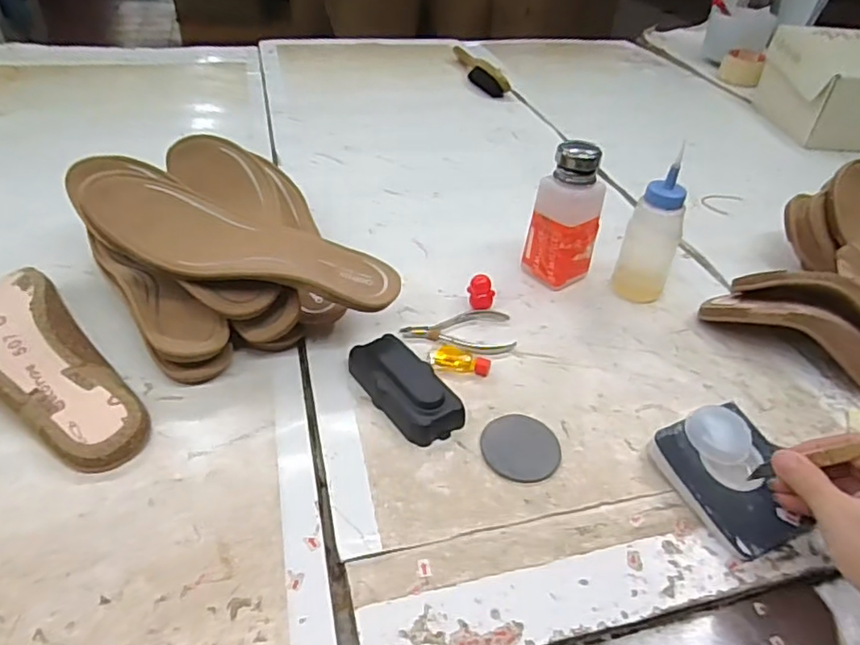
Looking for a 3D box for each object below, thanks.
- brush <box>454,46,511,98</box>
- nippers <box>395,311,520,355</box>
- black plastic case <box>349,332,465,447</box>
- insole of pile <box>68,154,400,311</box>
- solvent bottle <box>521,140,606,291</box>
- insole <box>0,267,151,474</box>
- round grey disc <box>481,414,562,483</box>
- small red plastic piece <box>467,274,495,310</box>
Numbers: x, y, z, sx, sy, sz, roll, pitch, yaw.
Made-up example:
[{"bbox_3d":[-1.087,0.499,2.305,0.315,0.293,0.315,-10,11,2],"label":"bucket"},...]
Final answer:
[{"bbox_3d":[0.083,-0.475,1.085,0.043,0.034,0.217,-10,42,-16],"label":"brush"},{"bbox_3d":[0.026,0.008,0.532,0.101,0.005,0.057,-2,40,-7],"label":"nippers"},{"bbox_3d":[-0.021,0.048,0.463,0.049,0.026,0.106,-21,46,-27],"label":"black plastic case"},{"bbox_3d":[-0.152,-0.065,0.479,0.257,0.041,0.089,18,39,-7],"label":"insole of pile"},{"bbox_3d":[0.133,-0.104,0.569,0.049,0.135,0.052,-27,49,-32],"label":"solvent bottle"},{"bbox_3d":[-0.296,0.034,0.436,0.214,0.046,0.087,33,48,31],"label":"insole"},{"bbox_3d":[0.067,0.091,0.432,0.056,0.004,0.059,2,40,-2],"label":"round grey disc"},{"bbox_3d":[0.048,-0.028,0.555,0.018,0.031,0.020,-22,46,-28],"label":"small red plastic piece"}]

